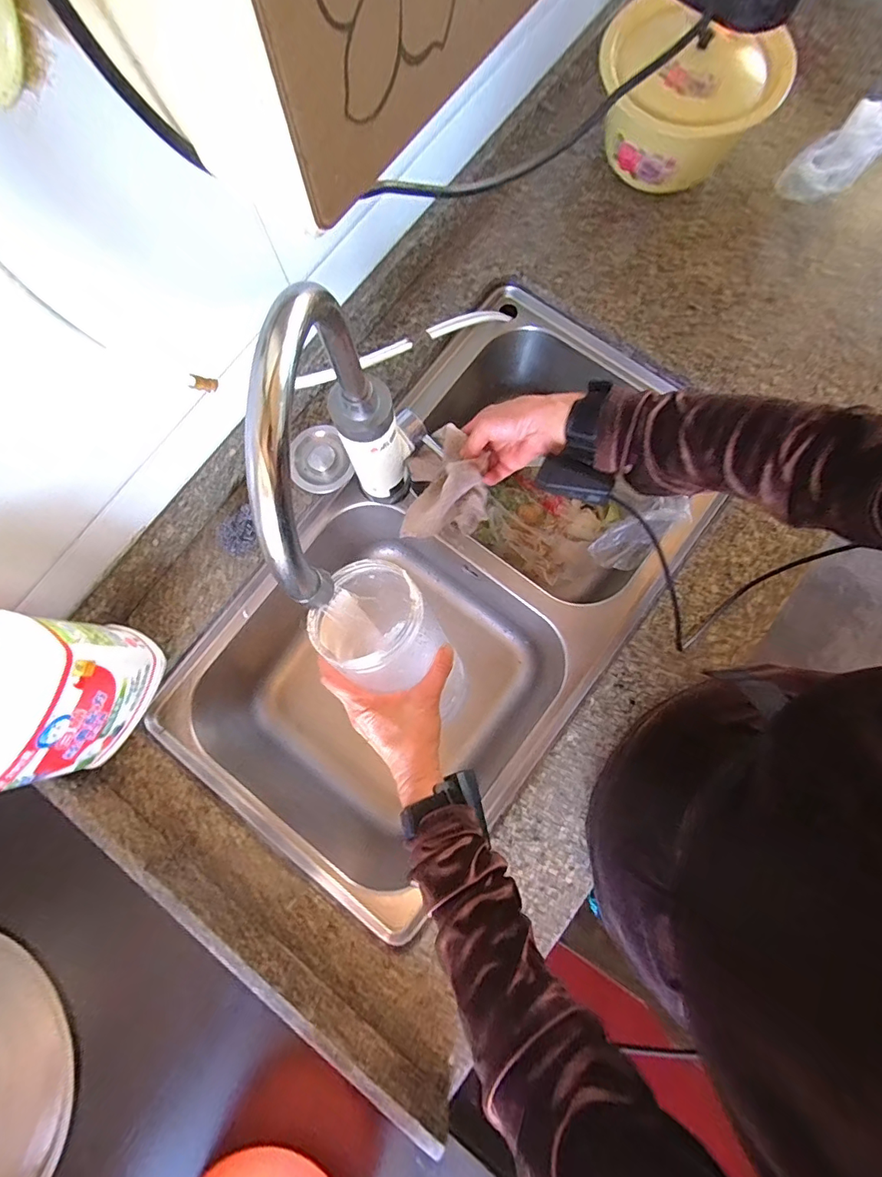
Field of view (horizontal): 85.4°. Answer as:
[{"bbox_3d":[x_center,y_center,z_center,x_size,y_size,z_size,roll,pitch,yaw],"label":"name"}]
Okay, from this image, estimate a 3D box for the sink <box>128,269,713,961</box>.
[{"bbox_3d":[0.021,-0.001,0.668,0.393,0.207,0.723,37,83,6],"label":"sink"}]

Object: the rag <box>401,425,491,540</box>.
[{"bbox_3d":[0.008,-0.113,0.518,0.082,0.086,0.135,1,79,1],"label":"rag"}]

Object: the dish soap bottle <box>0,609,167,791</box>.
[{"bbox_3d":[-0.353,0.097,0.402,0.080,0.231,0.149,25,82,5],"label":"dish soap bottle"}]

